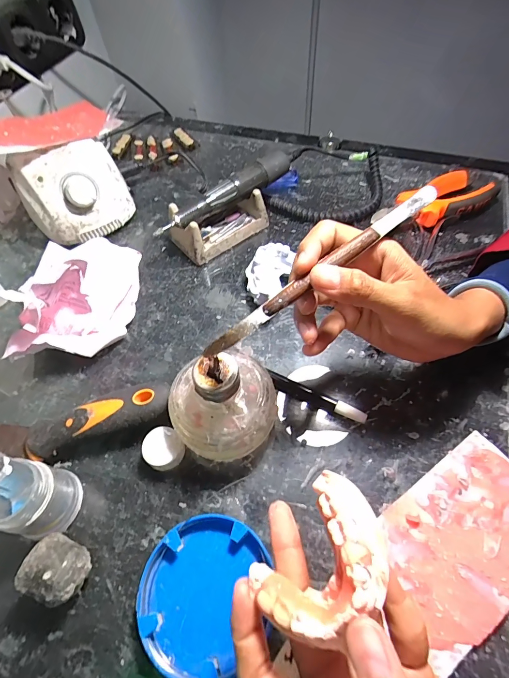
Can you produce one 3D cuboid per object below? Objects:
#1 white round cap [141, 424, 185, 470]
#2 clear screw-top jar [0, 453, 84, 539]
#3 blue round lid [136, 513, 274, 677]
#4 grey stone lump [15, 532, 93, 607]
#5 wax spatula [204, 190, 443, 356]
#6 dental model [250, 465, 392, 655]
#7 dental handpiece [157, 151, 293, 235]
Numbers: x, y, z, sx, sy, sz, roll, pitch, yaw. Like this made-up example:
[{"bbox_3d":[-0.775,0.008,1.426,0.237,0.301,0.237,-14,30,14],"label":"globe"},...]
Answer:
[{"bbox_3d":[-0.066,0.083,0.257,0.031,0.017,0.027,28,63,20],"label":"white round cap"},{"bbox_3d":[-0.145,0.097,0.218,0.041,0.072,0.039,-2,57,3],"label":"clear screw-top jar"},{"bbox_3d":[-0.030,0.152,0.209,0.075,0.016,0.079,-2,57,3],"label":"blue round lid"},{"bbox_3d":[-0.117,0.140,0.211,0.031,0.033,0.031,14,59,13],"label":"grey stone lump"},{"bbox_3d":[0.042,-0.042,0.203,0.169,0.006,0.009,-36,61,-8],"label":"wax spatula"},{"bbox_3d":[0.033,0.101,0.150,0.067,0.024,0.046,-50,32,0],"label":"dental model"},{"bbox_3d":[-0.027,-0.153,0.363,0.165,0.030,0.020,-37,62,-19],"label":"dental handpiece"}]

